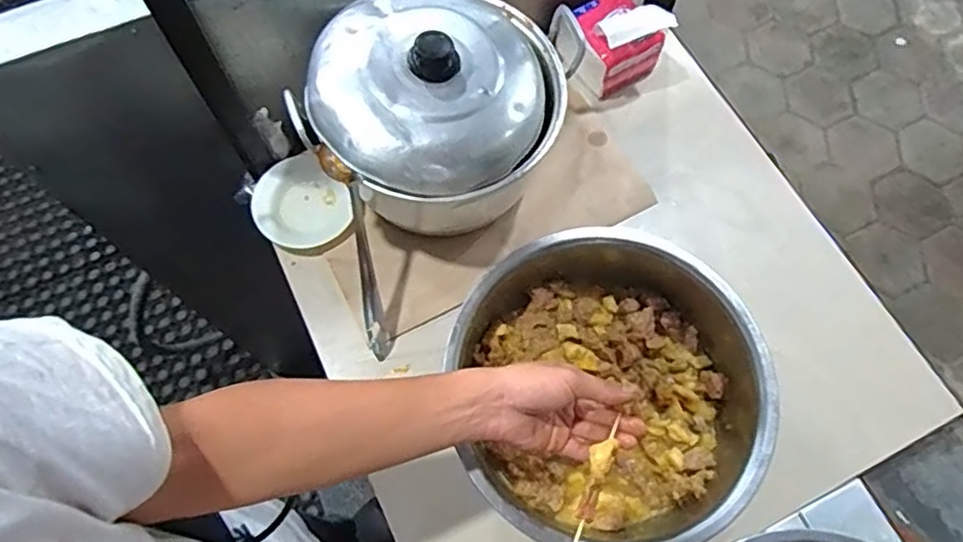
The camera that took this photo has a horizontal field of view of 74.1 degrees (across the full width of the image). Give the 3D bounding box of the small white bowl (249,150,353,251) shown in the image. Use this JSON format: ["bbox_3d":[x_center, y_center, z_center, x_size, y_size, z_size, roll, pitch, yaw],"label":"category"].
[{"bbox_3d":[-0.210,-0.075,0.750,0.117,0.035,0.106,42,74,15],"label":"small white bowl"}]

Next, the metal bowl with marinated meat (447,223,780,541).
[{"bbox_3d":[0.116,0.121,0.626,0.286,0.116,0.289,0,68,0],"label":"metal bowl with marinated meat"}]

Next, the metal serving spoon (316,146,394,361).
[{"bbox_3d":[-0.125,-0.016,0.655,0.030,0.227,0.042,-11,27,-4],"label":"metal serving spoon"}]

